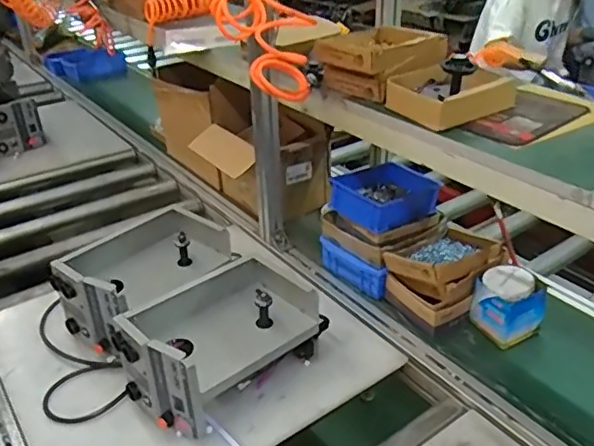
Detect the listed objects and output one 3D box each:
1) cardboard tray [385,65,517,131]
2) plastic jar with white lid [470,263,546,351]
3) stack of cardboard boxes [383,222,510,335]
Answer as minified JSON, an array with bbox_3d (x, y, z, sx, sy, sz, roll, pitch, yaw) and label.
[{"bbox_3d":[0.239,-0.211,0.932,0.159,0.060,0.158,-18,35,-26],"label":"cardboard tray"},{"bbox_3d":[0.377,0.150,1.043,0.100,0.109,0.105,-13,34,-18],"label":"plastic jar with white lid"},{"bbox_3d":[0.284,0.100,1.117,0.197,0.136,0.148,-21,37,-29],"label":"stack of cardboard boxes"}]

